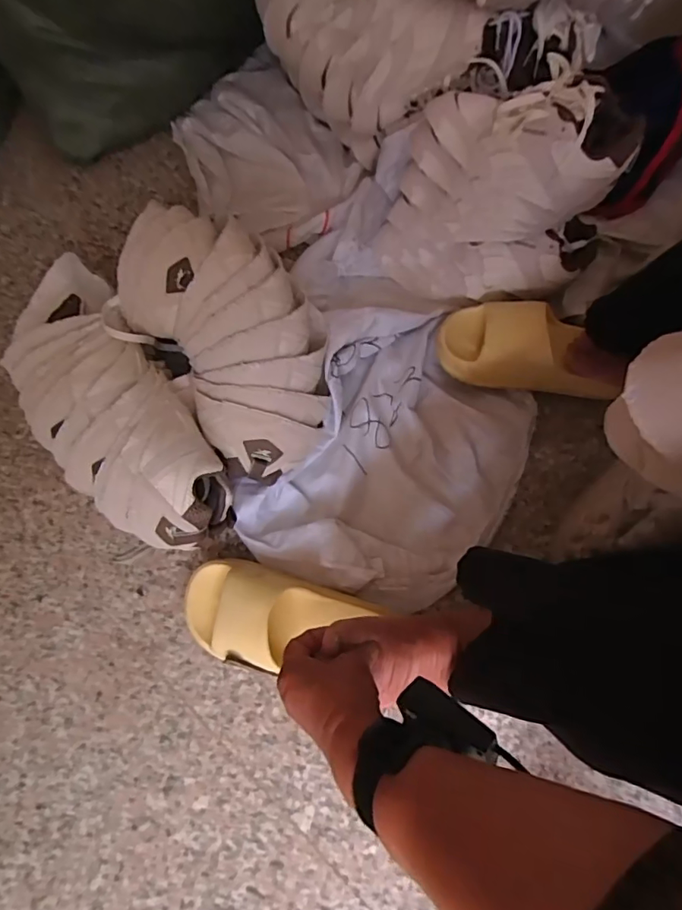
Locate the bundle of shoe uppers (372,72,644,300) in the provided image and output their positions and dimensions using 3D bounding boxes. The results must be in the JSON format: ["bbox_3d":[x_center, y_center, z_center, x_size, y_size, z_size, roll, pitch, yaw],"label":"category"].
[{"bbox_3d":[0.180,-0.304,0.609,0.268,0.236,0.137,16,71,9],"label":"bundle of shoe uppers"}]

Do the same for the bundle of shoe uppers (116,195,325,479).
[{"bbox_3d":[-0.128,-0.152,0.602,0.191,0.128,0.337,-35,71,-10],"label":"bundle of shoe uppers"}]

